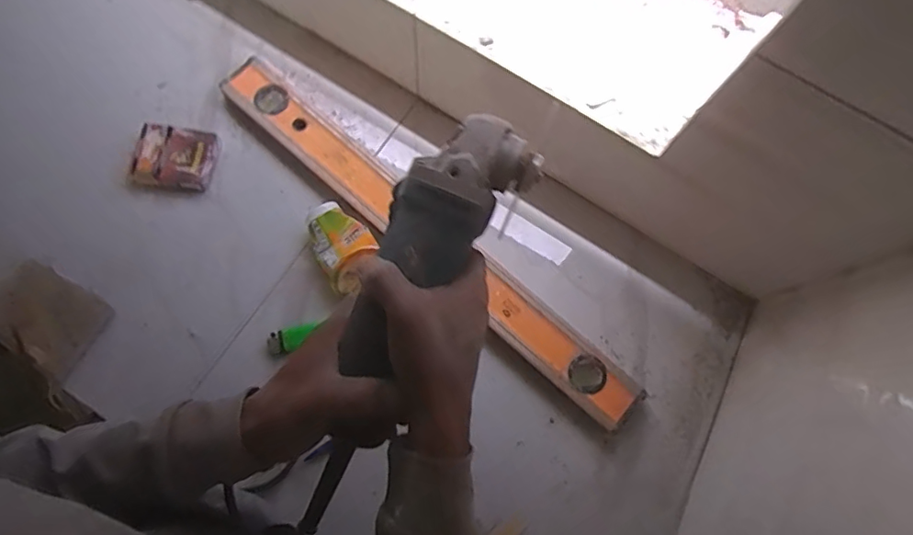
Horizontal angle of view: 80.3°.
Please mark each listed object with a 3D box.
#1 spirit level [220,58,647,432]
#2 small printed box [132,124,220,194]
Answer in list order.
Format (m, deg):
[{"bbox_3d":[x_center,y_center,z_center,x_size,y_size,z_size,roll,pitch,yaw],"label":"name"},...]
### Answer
[{"bbox_3d":[-0.041,-0.038,0.616,0.587,0.033,0.058,41,77,9],"label":"spirit level"},{"bbox_3d":[-0.329,-0.128,0.638,0.088,0.025,0.071,8,75,0],"label":"small printed box"}]

